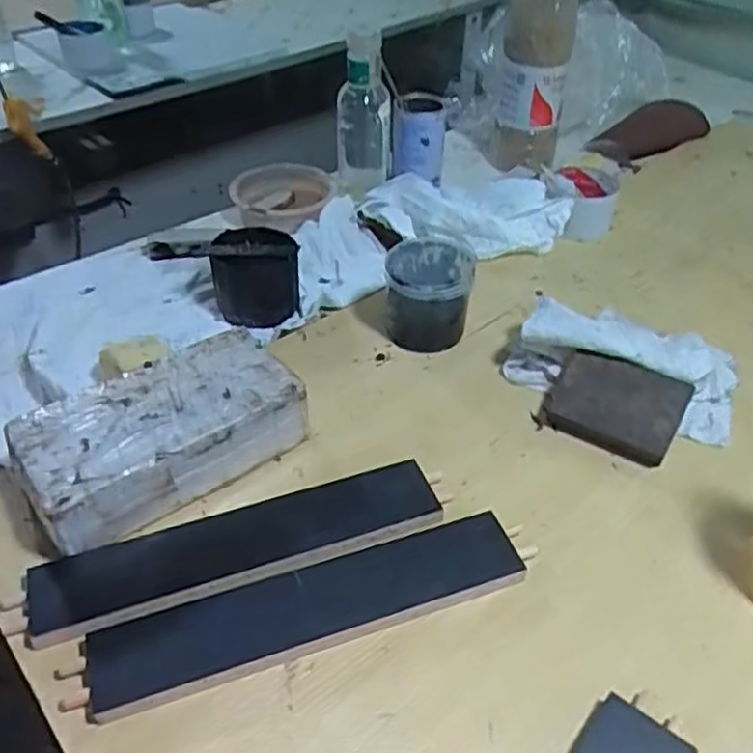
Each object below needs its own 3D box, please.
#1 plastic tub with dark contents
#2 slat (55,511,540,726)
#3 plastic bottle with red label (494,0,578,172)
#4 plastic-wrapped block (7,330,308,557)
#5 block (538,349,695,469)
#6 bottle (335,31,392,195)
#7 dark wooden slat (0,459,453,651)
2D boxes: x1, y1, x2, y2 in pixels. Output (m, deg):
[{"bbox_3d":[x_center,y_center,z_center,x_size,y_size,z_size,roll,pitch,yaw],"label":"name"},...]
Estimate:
[{"bbox_3d":[0.049,-0.076,0.696,0.080,0.074,0.086,6,42,5],"label":"plastic tub with dark contents"},{"bbox_3d":[-0.042,0.151,0.483,0.302,0.024,0.055,-13,44,-16],"label":"slat"},{"bbox_3d":[0.204,-0.409,0.945,0.093,0.283,0.098,10,43,9],"label":"plastic bottle with red label"},{"bbox_3d":[-0.164,0.041,0.558,0.205,0.054,0.104,-27,49,-28],"label":"plastic-wrapped block"},{"bbox_3d":[0.197,0.023,0.614,0.107,0.028,0.074,23,75,24],"label":"block"},{"bbox_3d":[-0.016,-0.324,0.907,0.066,0.197,0.069,-1,42,-2],"label":"bottle"},{"bbox_3d":[-0.095,0.122,0.519,0.293,0.020,0.062,-13,44,-16],"label":"dark wooden slat"}]

